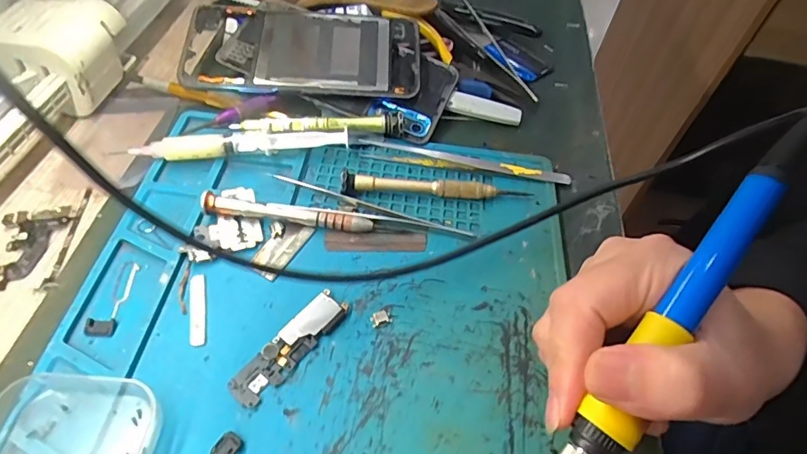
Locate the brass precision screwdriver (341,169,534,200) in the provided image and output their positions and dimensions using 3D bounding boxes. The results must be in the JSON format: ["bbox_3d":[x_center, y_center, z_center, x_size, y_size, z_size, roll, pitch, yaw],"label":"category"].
[{"bbox_3d":[0.020,-0.024,0.296,0.113,0.014,0.010,0,53,-5],"label":"brass precision screwdriver"}]

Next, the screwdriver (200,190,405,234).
[{"bbox_3d":[-0.056,-0.006,0.277,0.110,0.014,0.010,5,53,-1],"label":"screwdriver"}]

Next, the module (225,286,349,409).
[{"bbox_3d":[-0.054,0.057,0.236,0.017,0.005,0.064,34,57,19],"label":"module"}]

